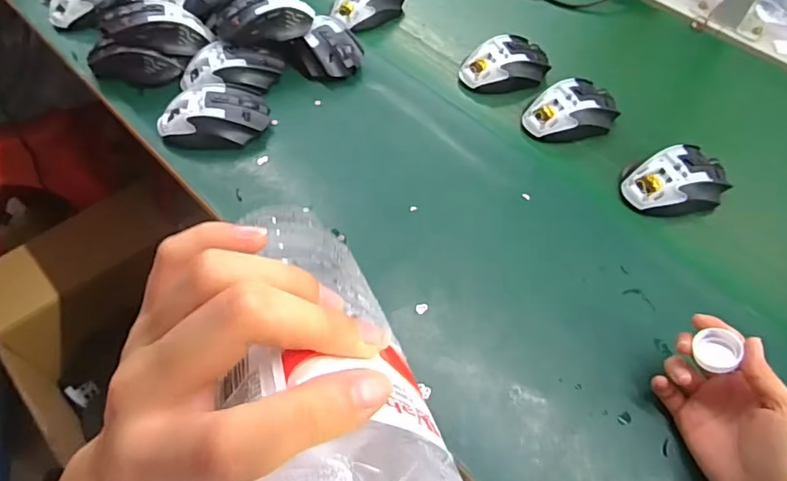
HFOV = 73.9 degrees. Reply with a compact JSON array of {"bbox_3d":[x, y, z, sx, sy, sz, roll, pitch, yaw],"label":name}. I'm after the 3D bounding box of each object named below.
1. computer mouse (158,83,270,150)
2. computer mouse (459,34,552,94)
[{"bbox_3d":[-0.198,-0.137,0.575,0.117,0.038,0.072,-17,59,-13],"label":"computer mouse"},{"bbox_3d":[0.141,-0.223,0.661,0.117,0.038,0.067,-12,57,-10],"label":"computer mouse"}]

